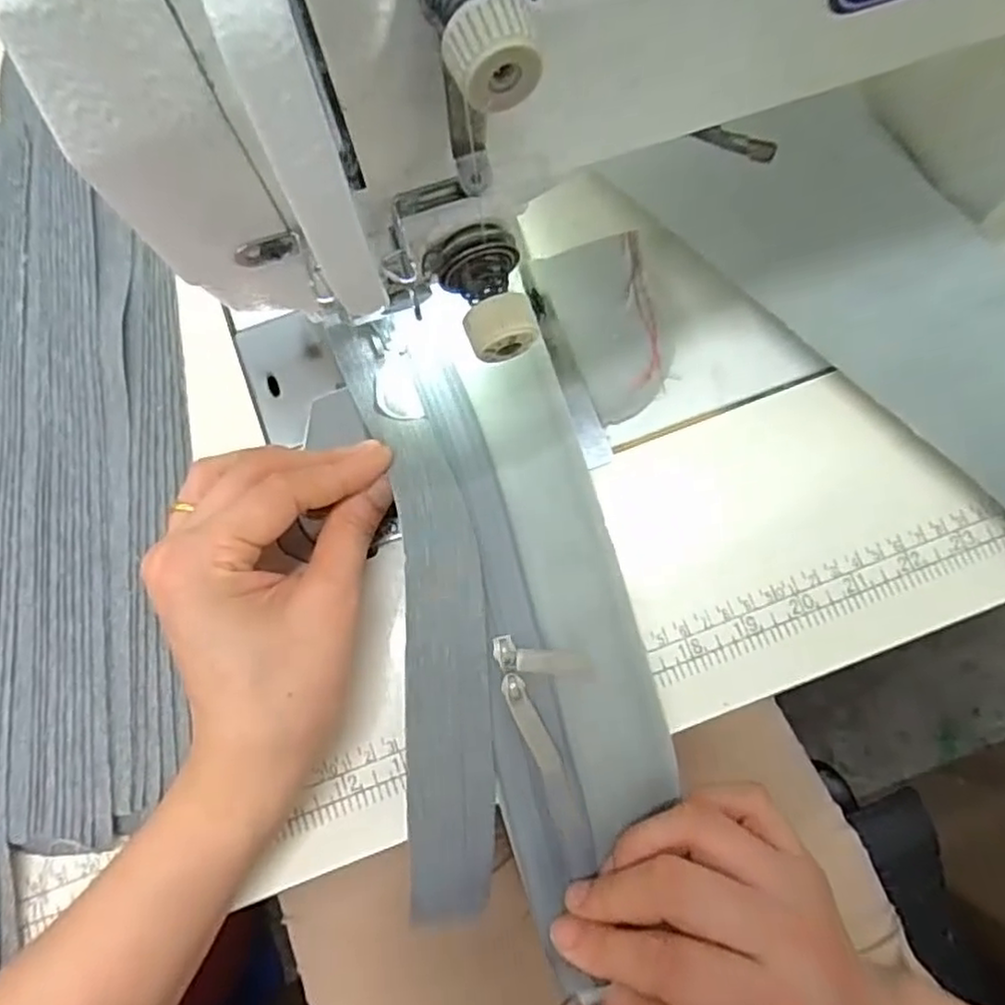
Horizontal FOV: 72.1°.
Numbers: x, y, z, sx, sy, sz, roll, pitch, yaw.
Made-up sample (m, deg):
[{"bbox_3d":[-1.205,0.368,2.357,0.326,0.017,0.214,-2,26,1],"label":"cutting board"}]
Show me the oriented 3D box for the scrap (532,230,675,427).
[{"bbox_3d":[0.051,-0.081,0.314,0.046,0.005,0.081,-19,81,-2],"label":"scrap"}]

